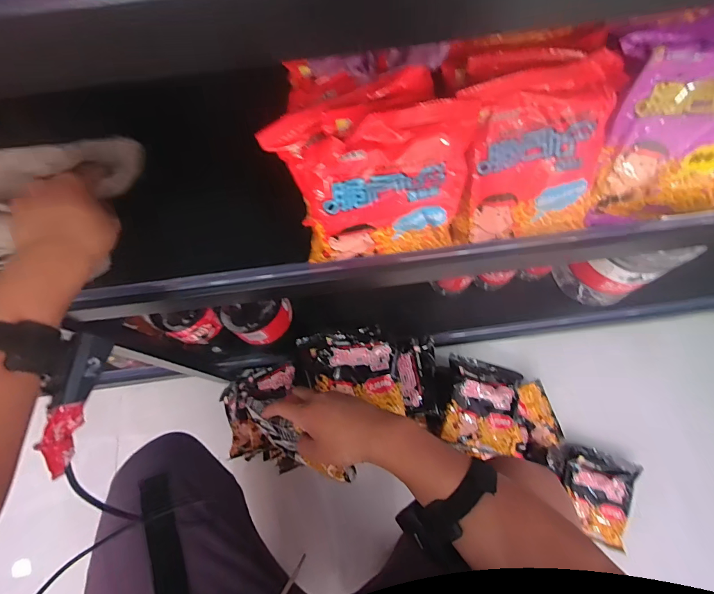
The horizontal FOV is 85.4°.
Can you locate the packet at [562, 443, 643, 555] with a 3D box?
[{"bbox_3d":[0.489,0.401,0.787,0.140,0.022,0.163,21,74,9],"label":"packet"}]

